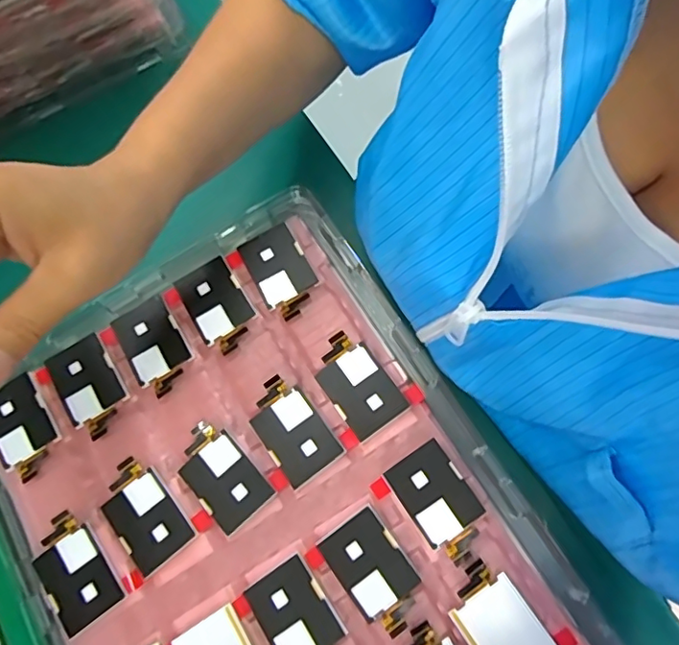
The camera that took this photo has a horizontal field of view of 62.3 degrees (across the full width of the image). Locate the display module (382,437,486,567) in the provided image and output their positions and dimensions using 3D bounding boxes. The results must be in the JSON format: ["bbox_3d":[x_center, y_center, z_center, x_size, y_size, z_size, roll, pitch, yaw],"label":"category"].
[{"bbox_3d":[0.053,0.095,0.297,0.034,0.010,0.057,-33,72,-5],"label":"display module"}]

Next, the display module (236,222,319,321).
[{"bbox_3d":[-0.035,-0.030,0.342,0.033,0.007,0.055,-29,72,-4],"label":"display module"}]

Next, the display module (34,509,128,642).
[{"bbox_3d":[-0.142,0.132,0.299,0.033,0.004,0.056,-35,71,-12],"label":"display module"}]

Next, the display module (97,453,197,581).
[{"bbox_3d":[-0.107,0.104,0.307,0.034,0.007,0.056,-37,73,-6],"label":"display module"}]

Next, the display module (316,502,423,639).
[{"bbox_3d":[0.018,0.128,0.290,0.035,0.007,0.057,-35,75,-7],"label":"display module"}]

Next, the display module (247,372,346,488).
[{"bbox_3d":[-0.027,0.059,0.315,0.035,0.007,0.057,-36,73,-6],"label":"display module"}]

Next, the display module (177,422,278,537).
[{"bbox_3d":[-0.066,0.084,0.311,0.034,0.007,0.056,-43,73,-8],"label":"display module"}]

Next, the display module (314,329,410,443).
[{"bbox_3d":[0.010,0.034,0.317,0.035,0.004,0.056,-34,74,-8],"label":"display module"}]

